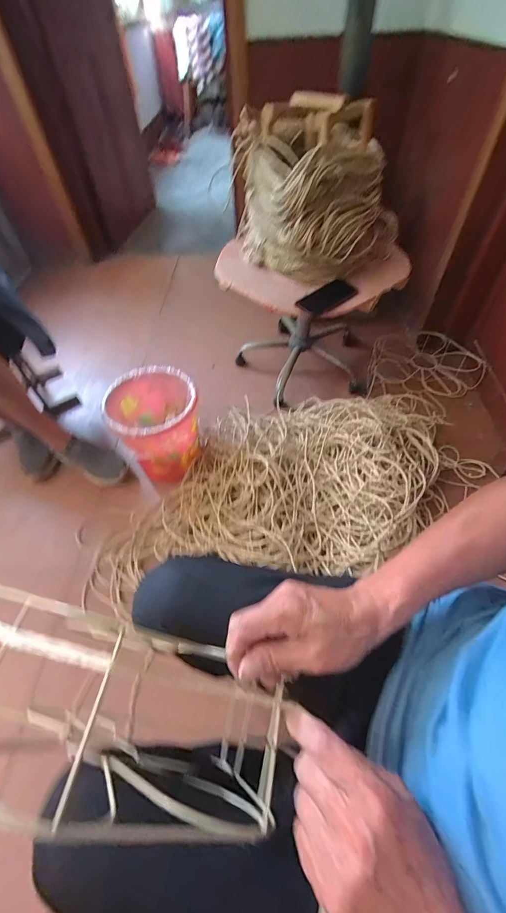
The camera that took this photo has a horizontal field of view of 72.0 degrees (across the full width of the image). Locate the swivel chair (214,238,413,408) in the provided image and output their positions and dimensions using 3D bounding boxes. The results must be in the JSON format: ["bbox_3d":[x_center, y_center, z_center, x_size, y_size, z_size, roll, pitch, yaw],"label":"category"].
[{"bbox_3d":[0.183,-0.453,1.163,0.527,0.415,0.461,-36,59,-22],"label":"swivel chair"}]

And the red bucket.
[{"bbox_3d":[-0.268,-0.074,1.011,0.241,0.254,0.229,-11,53,-5],"label":"red bucket"}]

